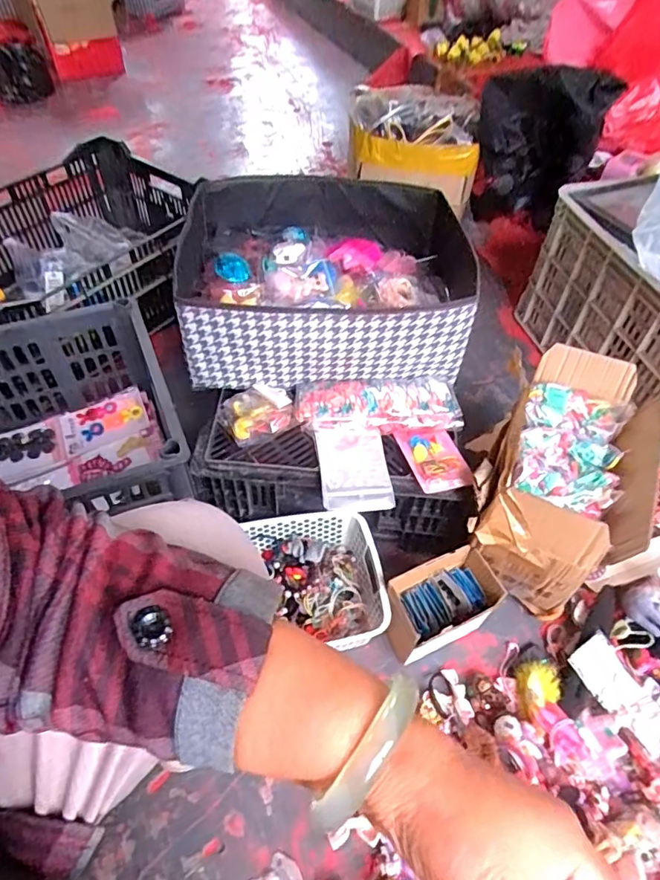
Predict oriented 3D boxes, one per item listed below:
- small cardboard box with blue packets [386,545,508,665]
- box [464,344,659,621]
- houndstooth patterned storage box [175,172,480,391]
[{"bbox_3d":[0.149,0.243,0.752,0.160,0.123,0.092,-19,55,-16],"label":"small cardboard box with blue packets"},{"bbox_3d":[0.330,0.056,0.796,0.201,0.230,0.338,21,54,13],"label":"box"},{"bbox_3d":[-0.012,-0.255,0.830,0.424,0.159,0.358,1,52,-2],"label":"houndstooth patterned storage box"}]

